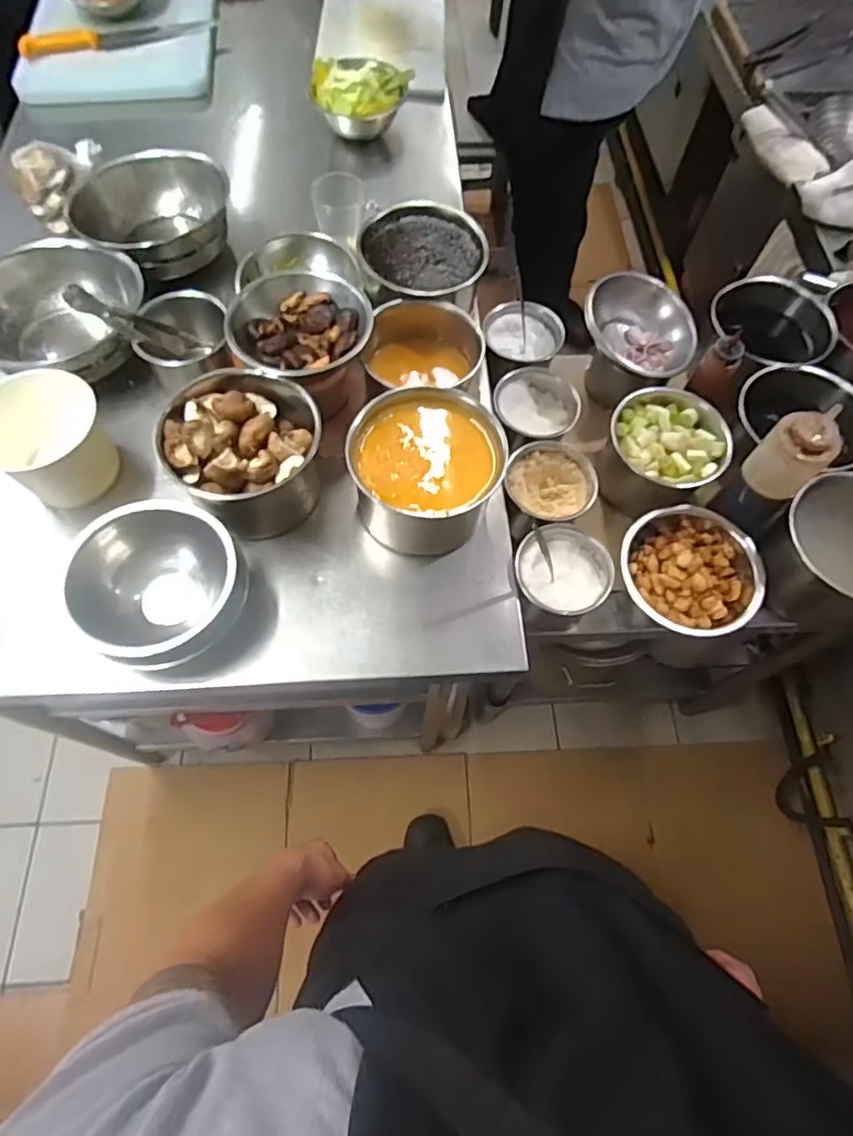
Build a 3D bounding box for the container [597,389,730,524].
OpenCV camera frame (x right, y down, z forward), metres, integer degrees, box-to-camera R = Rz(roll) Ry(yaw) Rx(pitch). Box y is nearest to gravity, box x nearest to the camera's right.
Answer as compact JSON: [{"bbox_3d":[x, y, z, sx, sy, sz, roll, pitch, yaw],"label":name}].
[{"bbox_3d":[0.322,-0.156,0.836,0.153,0.109,0.155,-14,66,-9],"label":"container"}]

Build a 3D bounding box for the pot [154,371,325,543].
[{"bbox_3d":[-0.216,-0.141,0.706,0.166,0.125,0.165,1,64,-2],"label":"pot"}]

